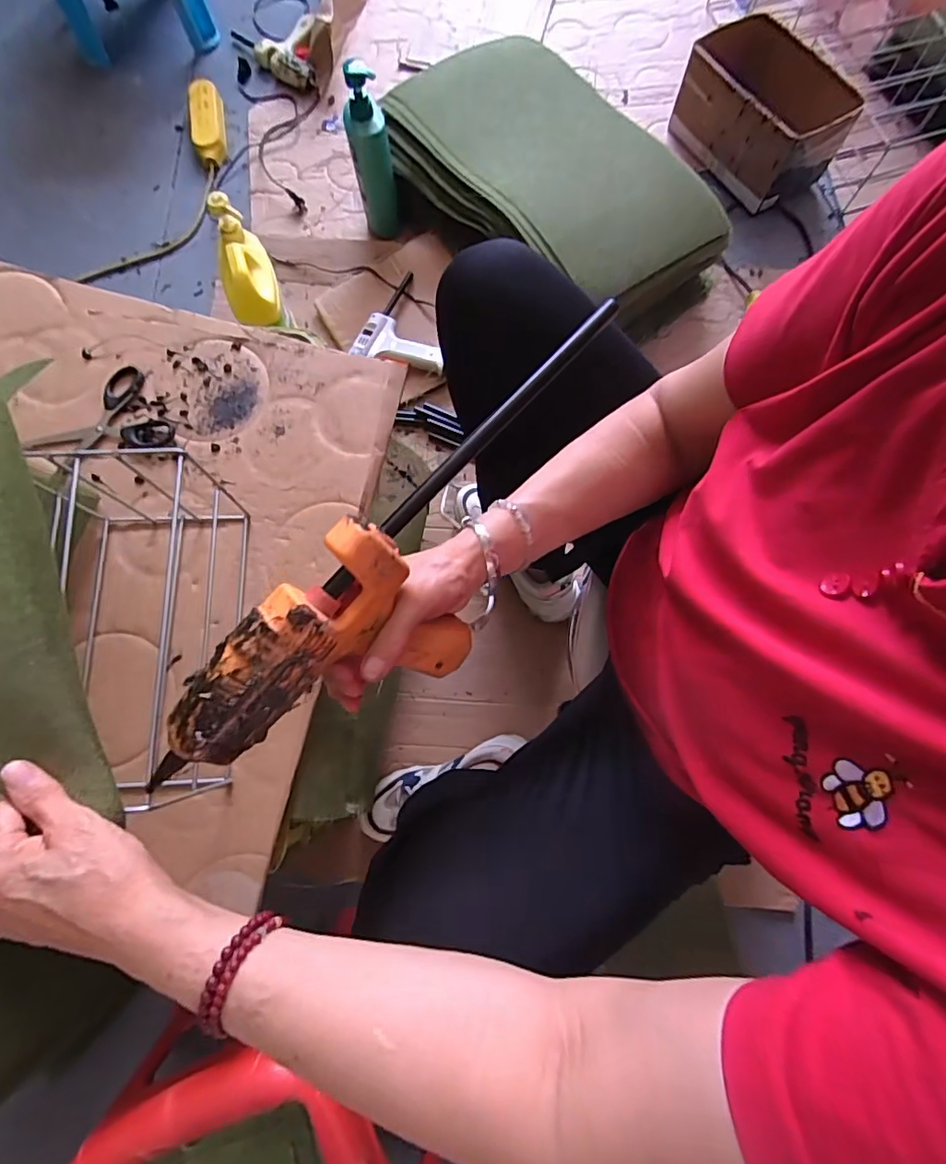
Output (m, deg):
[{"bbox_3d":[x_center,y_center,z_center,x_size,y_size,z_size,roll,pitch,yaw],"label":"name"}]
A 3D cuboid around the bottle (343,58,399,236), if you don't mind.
[{"bbox_3d":[-0.171,-0.715,0.898,0.067,0.254,0.082,-11,77,-3],"label":"bottle"}]

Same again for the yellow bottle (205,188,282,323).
[{"bbox_3d":[-0.330,-0.458,0.757,0.070,0.053,0.159,-15,97,-4],"label":"yellow bottle"}]

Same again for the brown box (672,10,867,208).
[{"bbox_3d":[0.536,-0.879,0.999,0.173,0.154,0.282,-36,80,-9],"label":"brown box"}]

